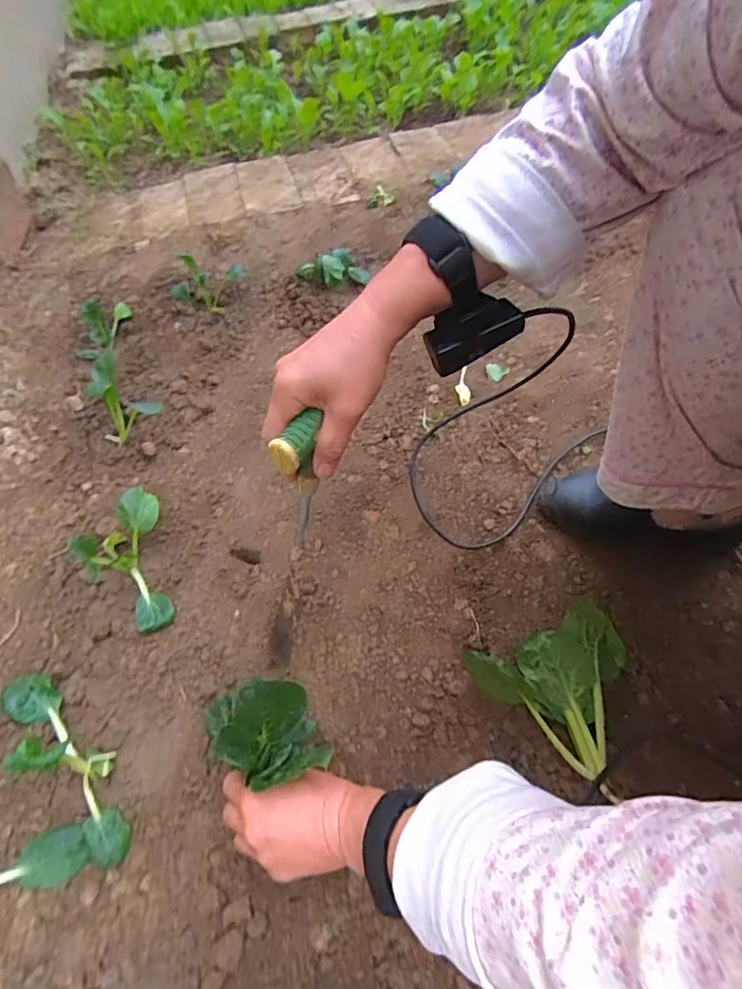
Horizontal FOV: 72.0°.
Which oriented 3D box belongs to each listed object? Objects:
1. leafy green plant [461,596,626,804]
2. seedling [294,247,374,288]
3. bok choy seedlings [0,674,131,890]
[{"bbox_3d":[0.187,0.194,0.492,0.139,0.051,0.144,-15,56,-6],"label":"leafy green plant"},{"bbox_3d":[-0.069,-0.394,0.884,0.120,0.055,0.072,-21,57,-10],"label":"seedling"},{"bbox_3d":[-0.307,0.246,0.453,0.110,0.104,0.204,-26,66,-17],"label":"bok choy seedlings"}]

